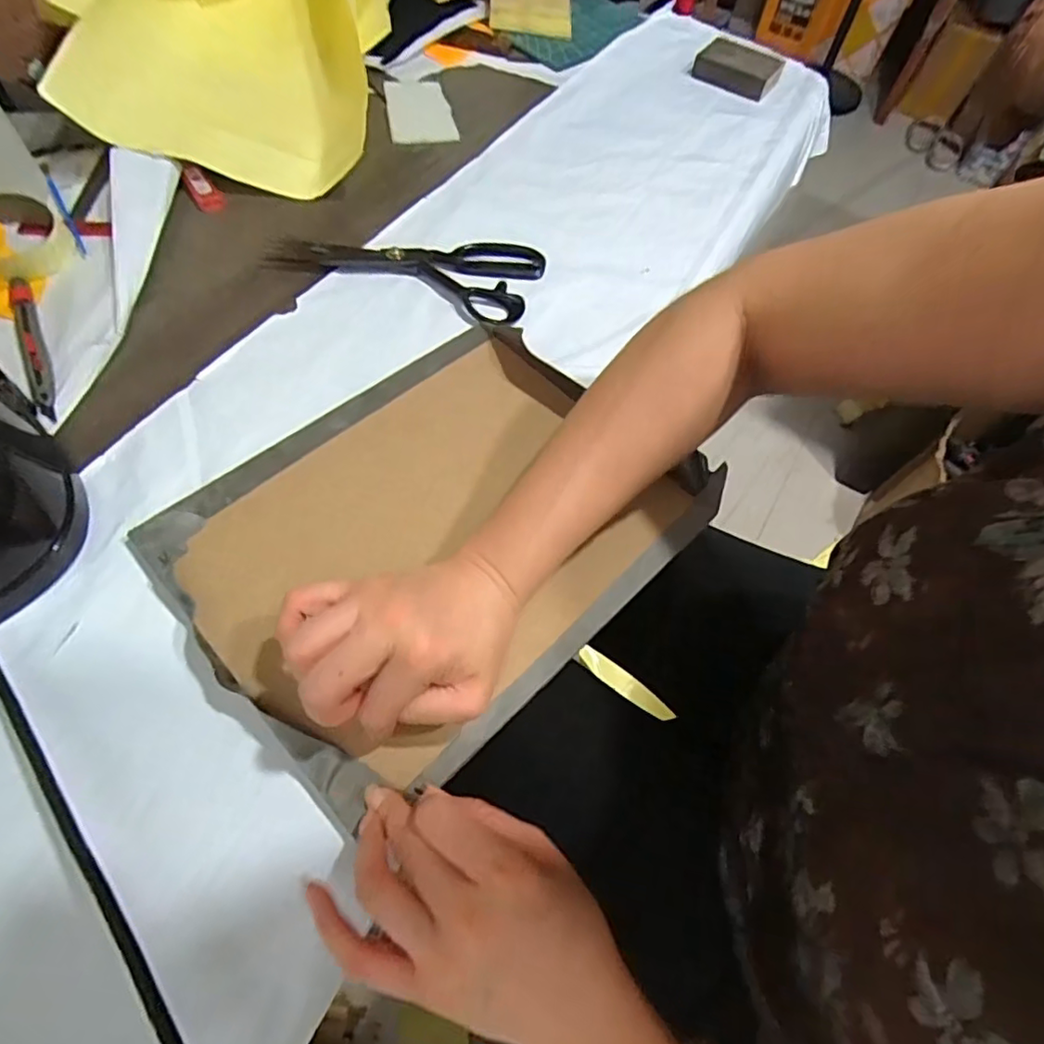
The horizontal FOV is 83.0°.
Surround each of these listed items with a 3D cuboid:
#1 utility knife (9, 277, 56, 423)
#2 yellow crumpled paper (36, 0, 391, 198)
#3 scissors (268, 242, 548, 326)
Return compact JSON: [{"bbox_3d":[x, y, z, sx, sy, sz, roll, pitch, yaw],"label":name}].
[{"bbox_3d":[-0.383,-0.140,0.461,0.016,0.010,0.158,-23,64,-17],"label":"utility knife"},{"bbox_3d":[-0.291,-0.559,0.652,0.290,0.162,0.496,3,60,-4],"label":"yellow crumpled paper"},{"bbox_3d":[-0.107,-0.230,0.532,0.244,0.010,0.096,7,59,0],"label":"scissors"}]

